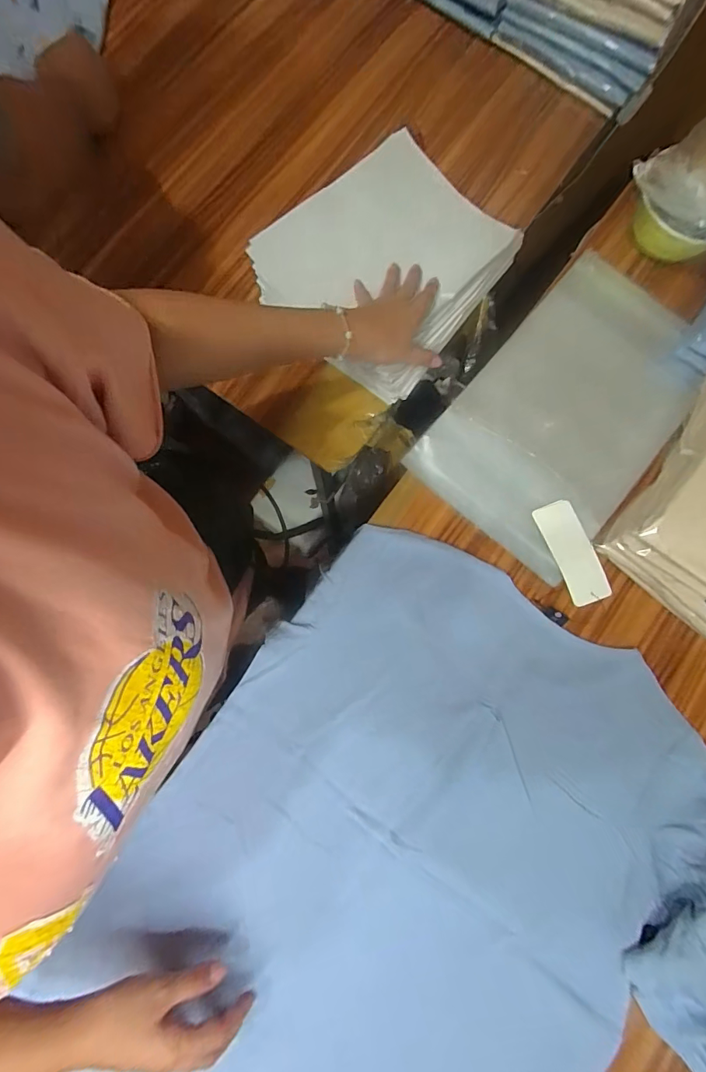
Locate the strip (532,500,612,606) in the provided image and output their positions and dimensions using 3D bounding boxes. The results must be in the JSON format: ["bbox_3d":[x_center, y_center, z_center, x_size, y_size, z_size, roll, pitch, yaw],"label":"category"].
[{"bbox_3d":[0.254,0.019,0.508,0.046,0.004,0.119,-21,81,-5],"label":"strip"}]

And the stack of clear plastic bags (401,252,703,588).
[{"bbox_3d":[0.266,-0.155,0.532,0.221,0.014,0.381,41,81,6],"label":"stack of clear plastic bags"}]

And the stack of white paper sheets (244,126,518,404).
[{"bbox_3d":[0.044,-0.327,0.534,0.234,0.054,0.265,42,81,6],"label":"stack of white paper sheets"}]

